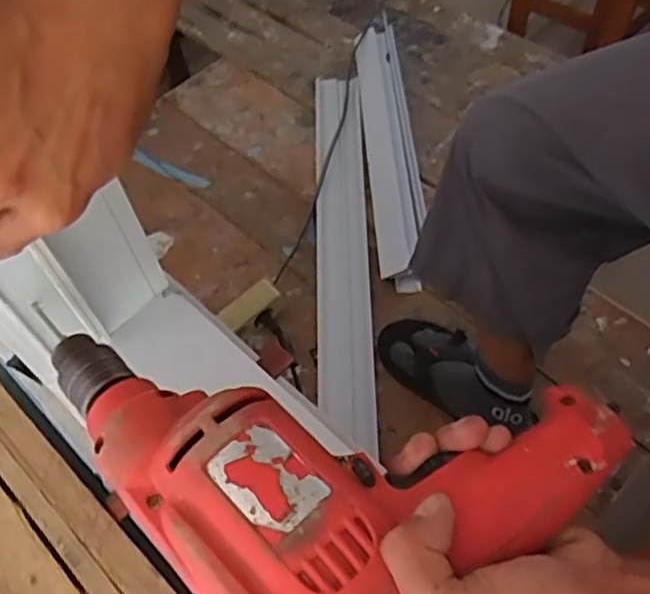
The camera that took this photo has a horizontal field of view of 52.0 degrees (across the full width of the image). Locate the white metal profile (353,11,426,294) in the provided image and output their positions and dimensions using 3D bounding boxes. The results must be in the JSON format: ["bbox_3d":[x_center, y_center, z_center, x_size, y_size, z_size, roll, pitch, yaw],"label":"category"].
[{"bbox_3d":[0.118,-0.304,1.242,0.089,0.033,0.686,-5,57,2],"label":"white metal profile"}]

